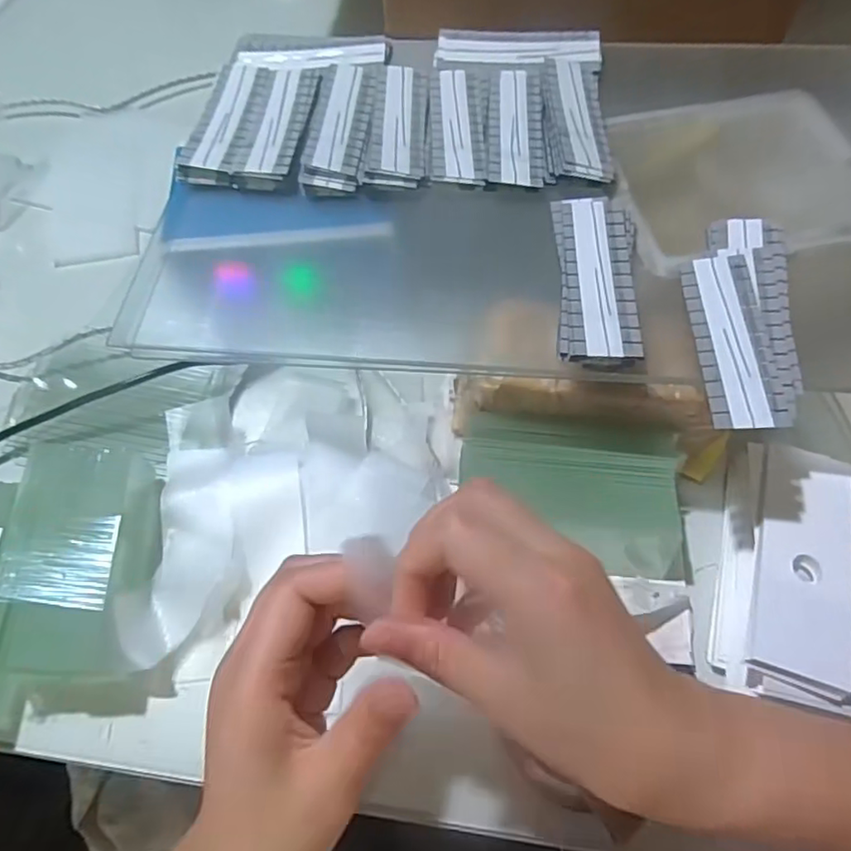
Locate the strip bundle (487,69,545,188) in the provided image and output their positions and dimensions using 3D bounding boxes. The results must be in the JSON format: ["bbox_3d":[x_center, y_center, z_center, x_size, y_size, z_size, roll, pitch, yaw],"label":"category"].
[{"bbox_3d":[0.067,-0.226,0.446,0.040,0.005,0.127,3,61,2],"label":"strip bundle"}]

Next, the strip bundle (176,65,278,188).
[{"bbox_3d":[-0.151,-0.233,0.461,0.043,0.017,0.127,6,61,3],"label":"strip bundle"}]

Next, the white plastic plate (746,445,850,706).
[{"bbox_3d":[0.232,0.081,0.365,0.055,0.009,0.149,15,64,13],"label":"white plastic plate"}]

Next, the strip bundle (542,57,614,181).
[{"bbox_3d":[0.112,-0.231,0.447,0.046,0.009,0.133,1,60,1],"label":"strip bundle"}]

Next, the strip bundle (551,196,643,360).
[{"bbox_3d":[0.107,-0.093,0.373,0.050,0.014,0.126,3,61,2],"label":"strip bundle"}]

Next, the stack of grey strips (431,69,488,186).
[{"bbox_3d":[0.024,-0.228,0.448,0.039,0.004,0.124,0,60,0],"label":"stack of grey strips"}]

